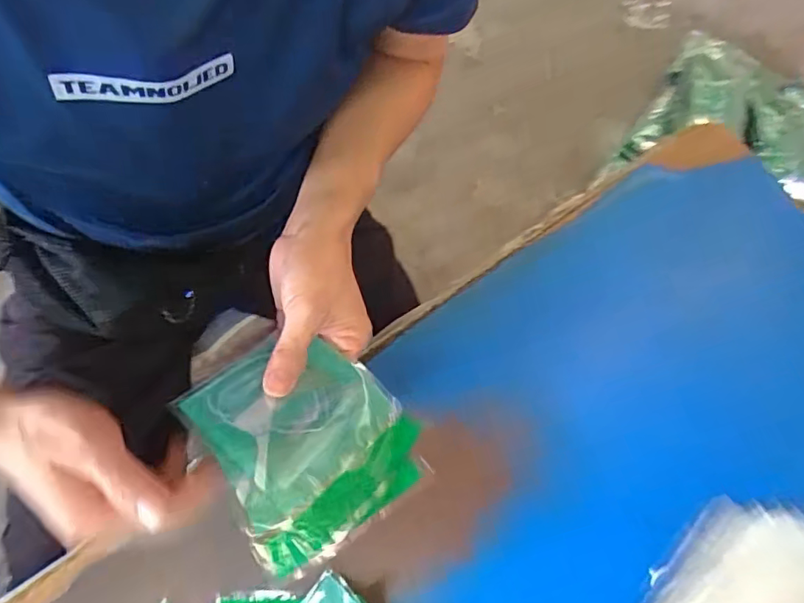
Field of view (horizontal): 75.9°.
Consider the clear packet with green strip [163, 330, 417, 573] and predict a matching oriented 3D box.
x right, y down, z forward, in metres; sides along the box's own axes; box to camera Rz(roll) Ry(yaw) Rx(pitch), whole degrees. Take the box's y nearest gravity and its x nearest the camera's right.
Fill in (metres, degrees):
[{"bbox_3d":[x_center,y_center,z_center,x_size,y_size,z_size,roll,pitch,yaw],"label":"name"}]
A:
[{"bbox_3d":[-0.062,0.082,0.332,0.118,0.011,0.133,-28,63,-31],"label":"clear packet with green strip"}]

